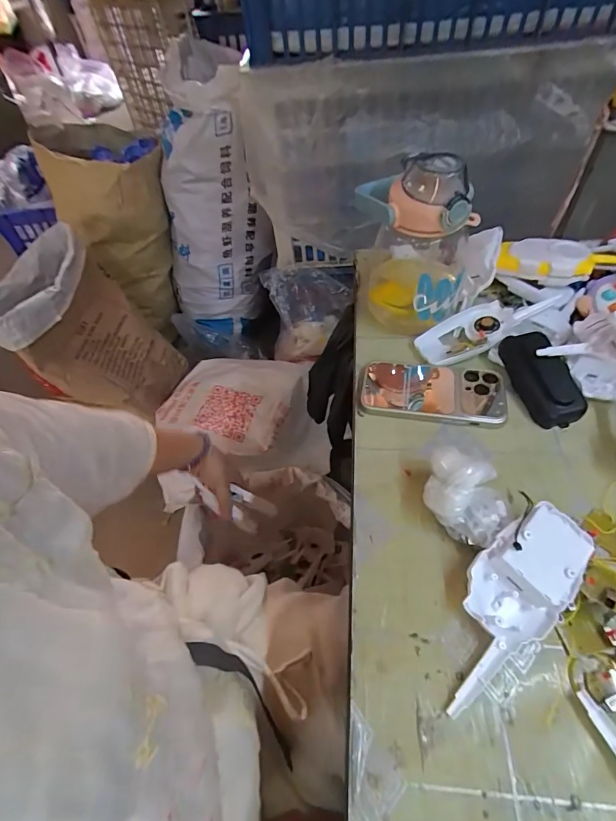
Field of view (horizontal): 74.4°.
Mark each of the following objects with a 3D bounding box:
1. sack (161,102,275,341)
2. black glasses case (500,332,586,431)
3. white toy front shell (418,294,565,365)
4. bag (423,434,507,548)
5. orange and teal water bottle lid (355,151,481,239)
[{"bbox_3d":[-0.303,-0.528,1.232,0.326,0.570,0.221,30,61,24],"label":"sack"},{"bbox_3d":[0.243,-0.035,0.423,0.049,0.042,0.110,-16,66,-8],"label":"black glasses case"},{"bbox_3d":[0.206,-0.096,0.473,0.159,0.017,0.060,-23,52,4],"label":"white toy front shell"},{"bbox_3d":[0.130,0.071,0.342,0.072,0.054,0.056,36,62,29],"label":"bag"},{"bbox_3d":[0.105,-0.225,0.414,0.131,0.063,0.067,29,61,24],"label":"orange and teal water bottle lid"}]

